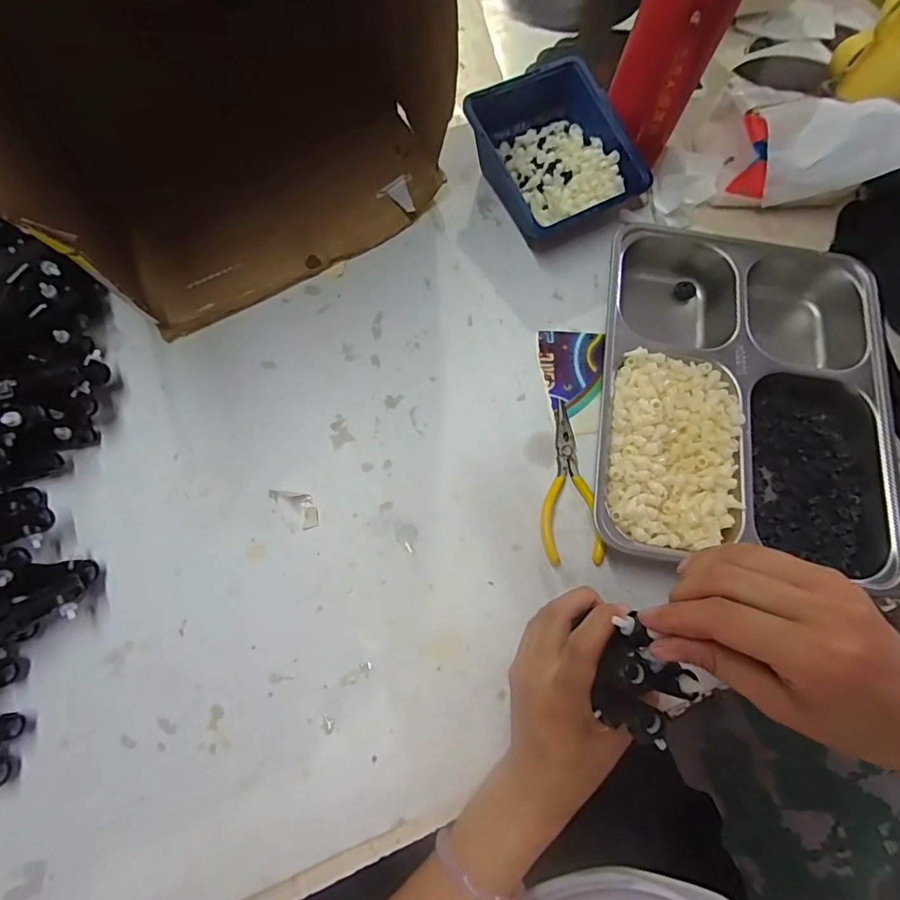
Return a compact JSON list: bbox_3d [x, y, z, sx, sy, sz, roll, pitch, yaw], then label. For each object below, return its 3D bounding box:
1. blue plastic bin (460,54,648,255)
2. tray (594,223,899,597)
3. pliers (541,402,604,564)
[{"bbox_3d":[0.090,-0.260,0.436,0.118,0.059,0.145,-29,77,-8],"label":"blue plastic bin"},{"bbox_3d":[0.224,-0.056,0.388,0.212,0.043,0.287,8,75,2],"label":"tray"},{"bbox_3d":[0.088,0.024,0.380,0.043,0.012,0.126,-4,75,-1],"label":"pliers"}]

